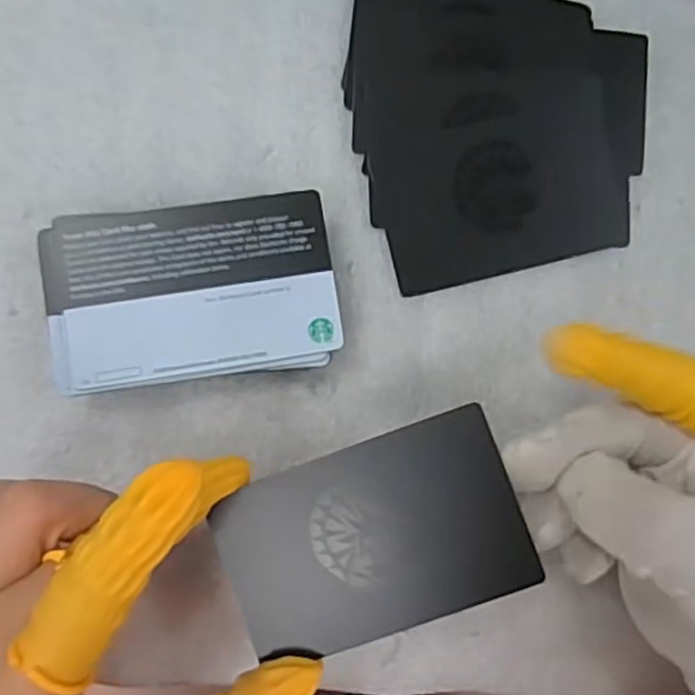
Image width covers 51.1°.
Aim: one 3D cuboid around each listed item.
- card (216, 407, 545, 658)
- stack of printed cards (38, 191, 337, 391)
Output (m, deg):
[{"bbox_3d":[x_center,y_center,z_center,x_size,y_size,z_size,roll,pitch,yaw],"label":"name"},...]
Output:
[{"bbox_3d":[0.007,0.055,0.208,0.084,0.004,0.053,-20,86,5],"label":"card"},{"bbox_3d":[-0.050,-0.017,0.241,0.090,0.020,0.056,-7,87,-6],"label":"stack of printed cards"}]

